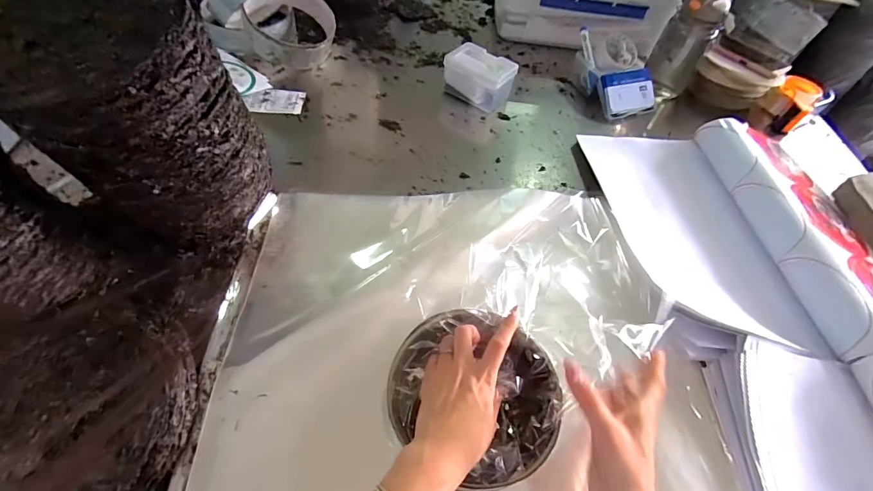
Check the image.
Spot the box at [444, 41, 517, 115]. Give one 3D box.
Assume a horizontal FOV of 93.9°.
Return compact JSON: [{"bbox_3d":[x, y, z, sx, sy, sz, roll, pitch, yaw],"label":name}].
[{"bbox_3d":[0.085,-0.333,0.813,0.127,0.073,0.088,30,56,14],"label":"box"}]

